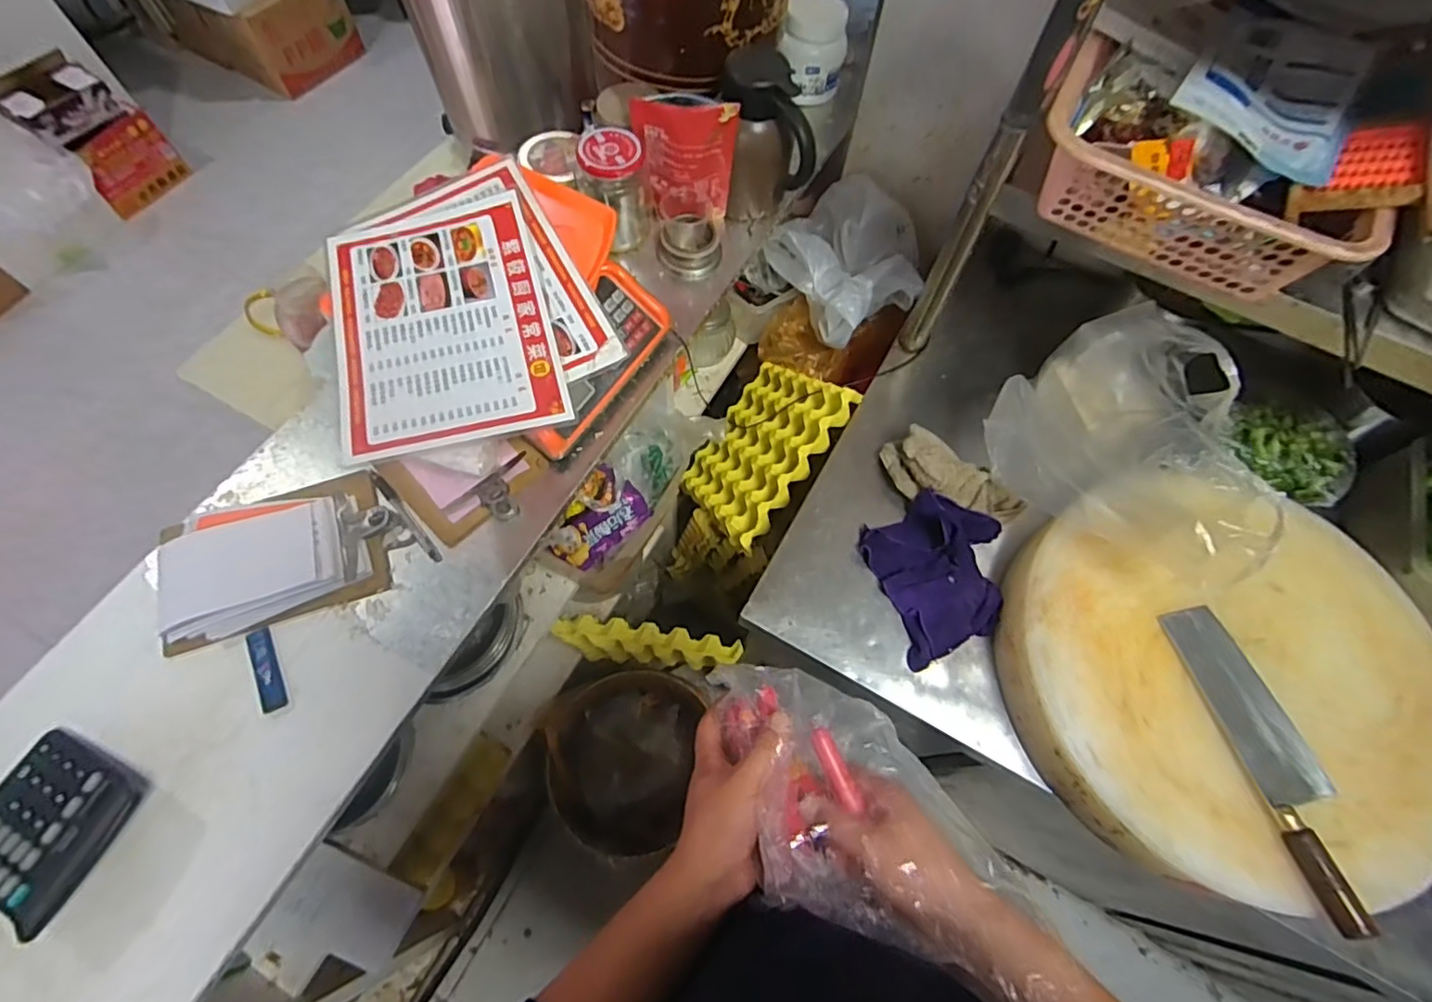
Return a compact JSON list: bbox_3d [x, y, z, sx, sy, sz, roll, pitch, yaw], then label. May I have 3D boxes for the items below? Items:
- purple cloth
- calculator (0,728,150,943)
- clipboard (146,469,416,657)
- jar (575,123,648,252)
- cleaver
[{"bbox_3d":[0.293,0.080,0.772,0.188,0.047,0.191,-18,67,-11],"label":"purple cloth"},{"bbox_3d":[-0.575,0.275,0.533,0.123,0.023,0.119,22,66,7],"label":"calculator"},{"bbox_3d":[-0.451,0.054,0.648,0.234,0.025,0.141,-19,67,-11],"label":"clipboard"},{"bbox_3d":[-0.130,-0.405,0.811,0.079,0.136,0.072,1,65,-2],"label":"jar"},{"bbox_3d":[0.565,0.253,0.626,0.072,0.020,0.299,-12,66,-8],"label":"cleaver"}]

